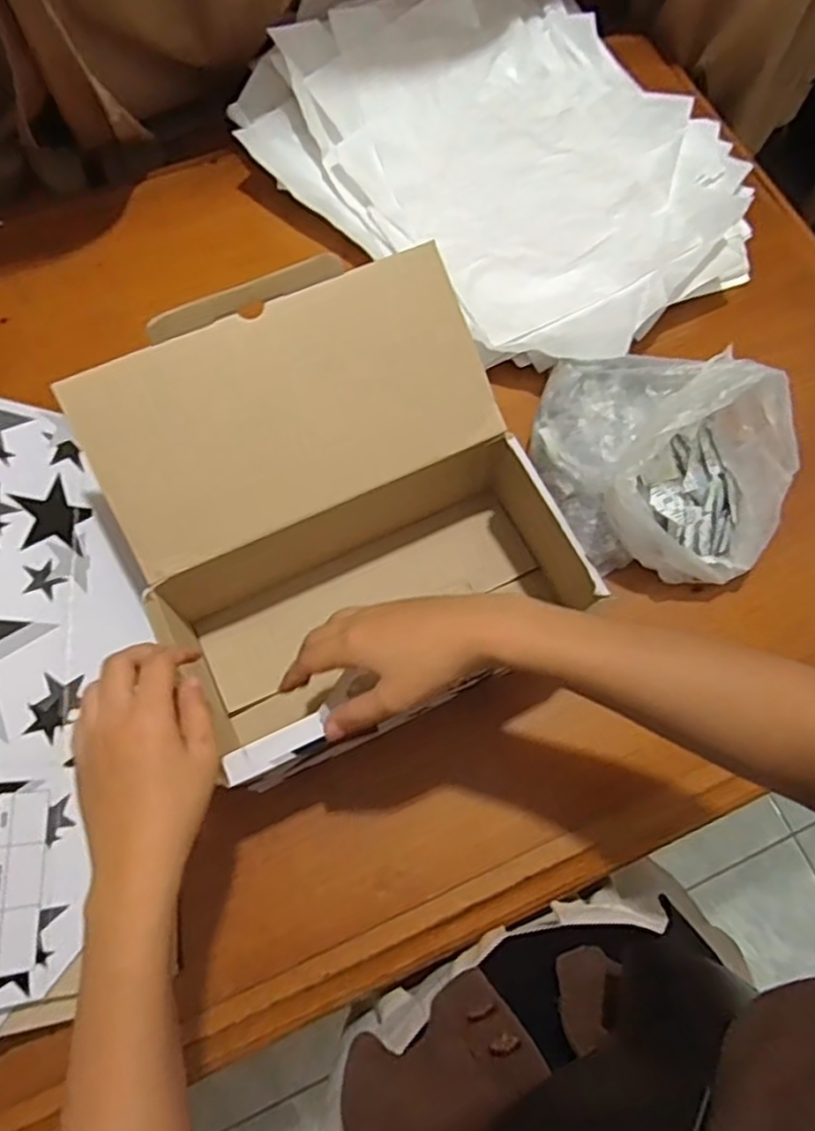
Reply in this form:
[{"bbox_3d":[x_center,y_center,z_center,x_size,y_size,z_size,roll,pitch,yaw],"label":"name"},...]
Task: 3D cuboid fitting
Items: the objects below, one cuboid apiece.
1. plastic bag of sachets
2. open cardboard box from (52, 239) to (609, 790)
[{"bbox_3d":[0.199,-0.089,0.562,0.153,0.127,0.217,-32,74,-13],"label":"plastic bag of sachets"},{"bbox_3d":[-0.051,-0.036,0.524,0.278,0.183,0.274,-25,73,-10],"label":"open cardboard box"}]

